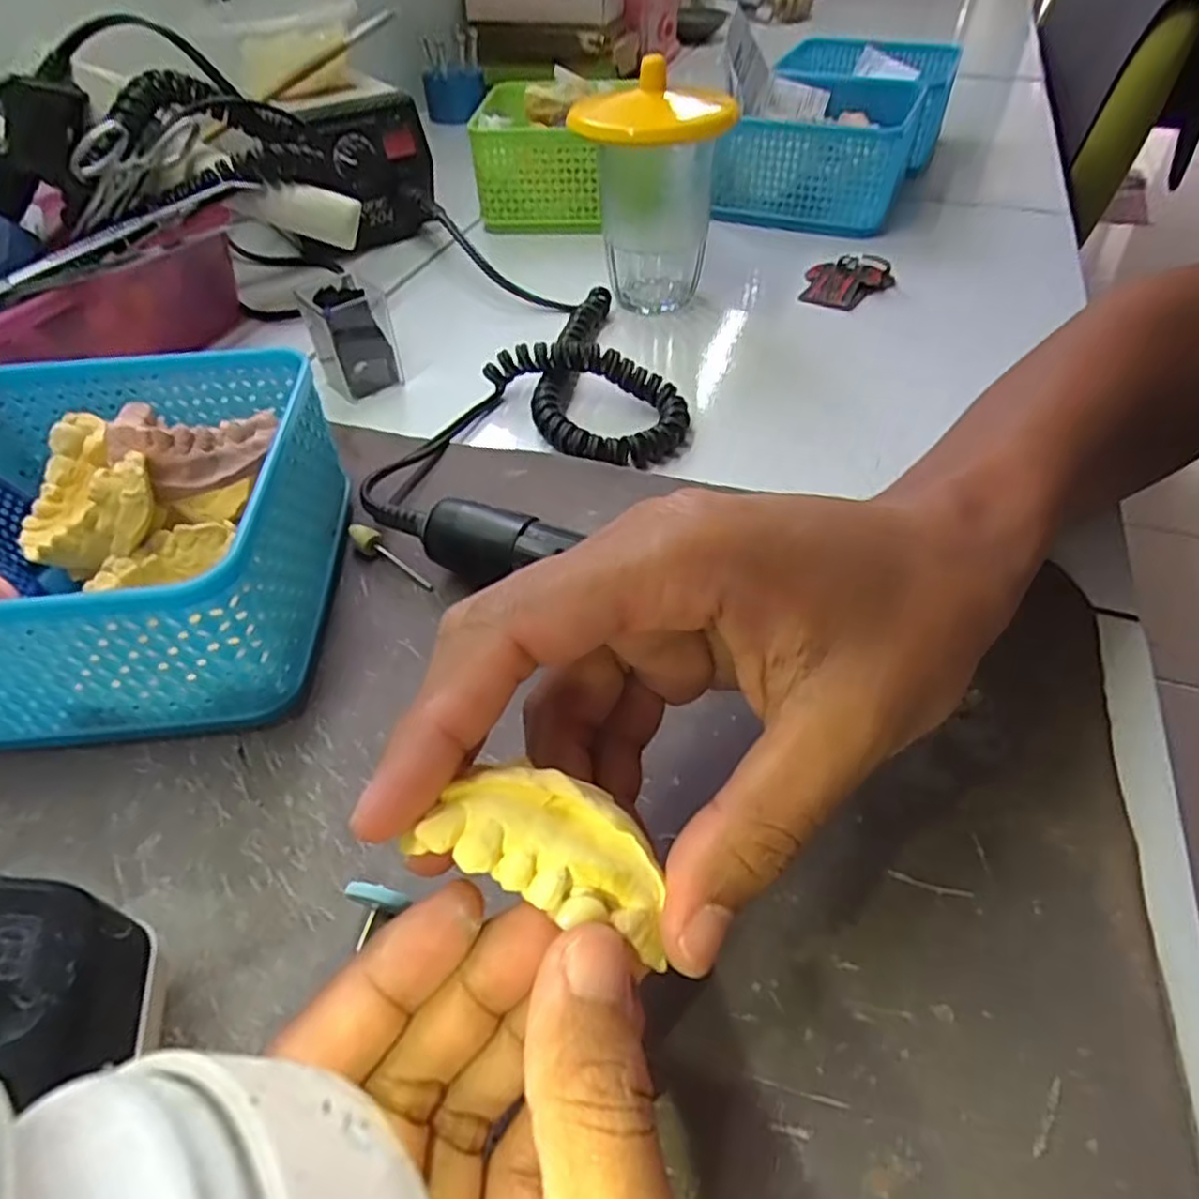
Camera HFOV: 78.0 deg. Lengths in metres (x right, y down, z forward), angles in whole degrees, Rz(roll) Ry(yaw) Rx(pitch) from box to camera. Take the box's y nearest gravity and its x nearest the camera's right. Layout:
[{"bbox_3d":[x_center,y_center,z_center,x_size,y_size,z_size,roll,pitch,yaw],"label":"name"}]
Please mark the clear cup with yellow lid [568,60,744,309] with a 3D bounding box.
[{"bbox_3d":[0.028,-0.218,0.402,0.075,0.114,0.077,-1,46,1],"label":"clear cup with yellow lid"}]

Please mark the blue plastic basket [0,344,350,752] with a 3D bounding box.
[{"bbox_3d":[-0.168,-0.022,0.256,0.139,0.063,0.134,-6,46,-3],"label":"blue plastic basket"}]

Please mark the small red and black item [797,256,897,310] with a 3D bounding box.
[{"bbox_3d":[0.144,-0.192,0.442,0.053,0.016,0.042,-32,54,-28],"label":"small red and black item"}]

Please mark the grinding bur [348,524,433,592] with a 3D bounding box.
[{"bbox_3d":[-0.081,-0.016,0.284,0.009,0.009,0.044,-36,55,-28],"label":"grinding bur"}]

